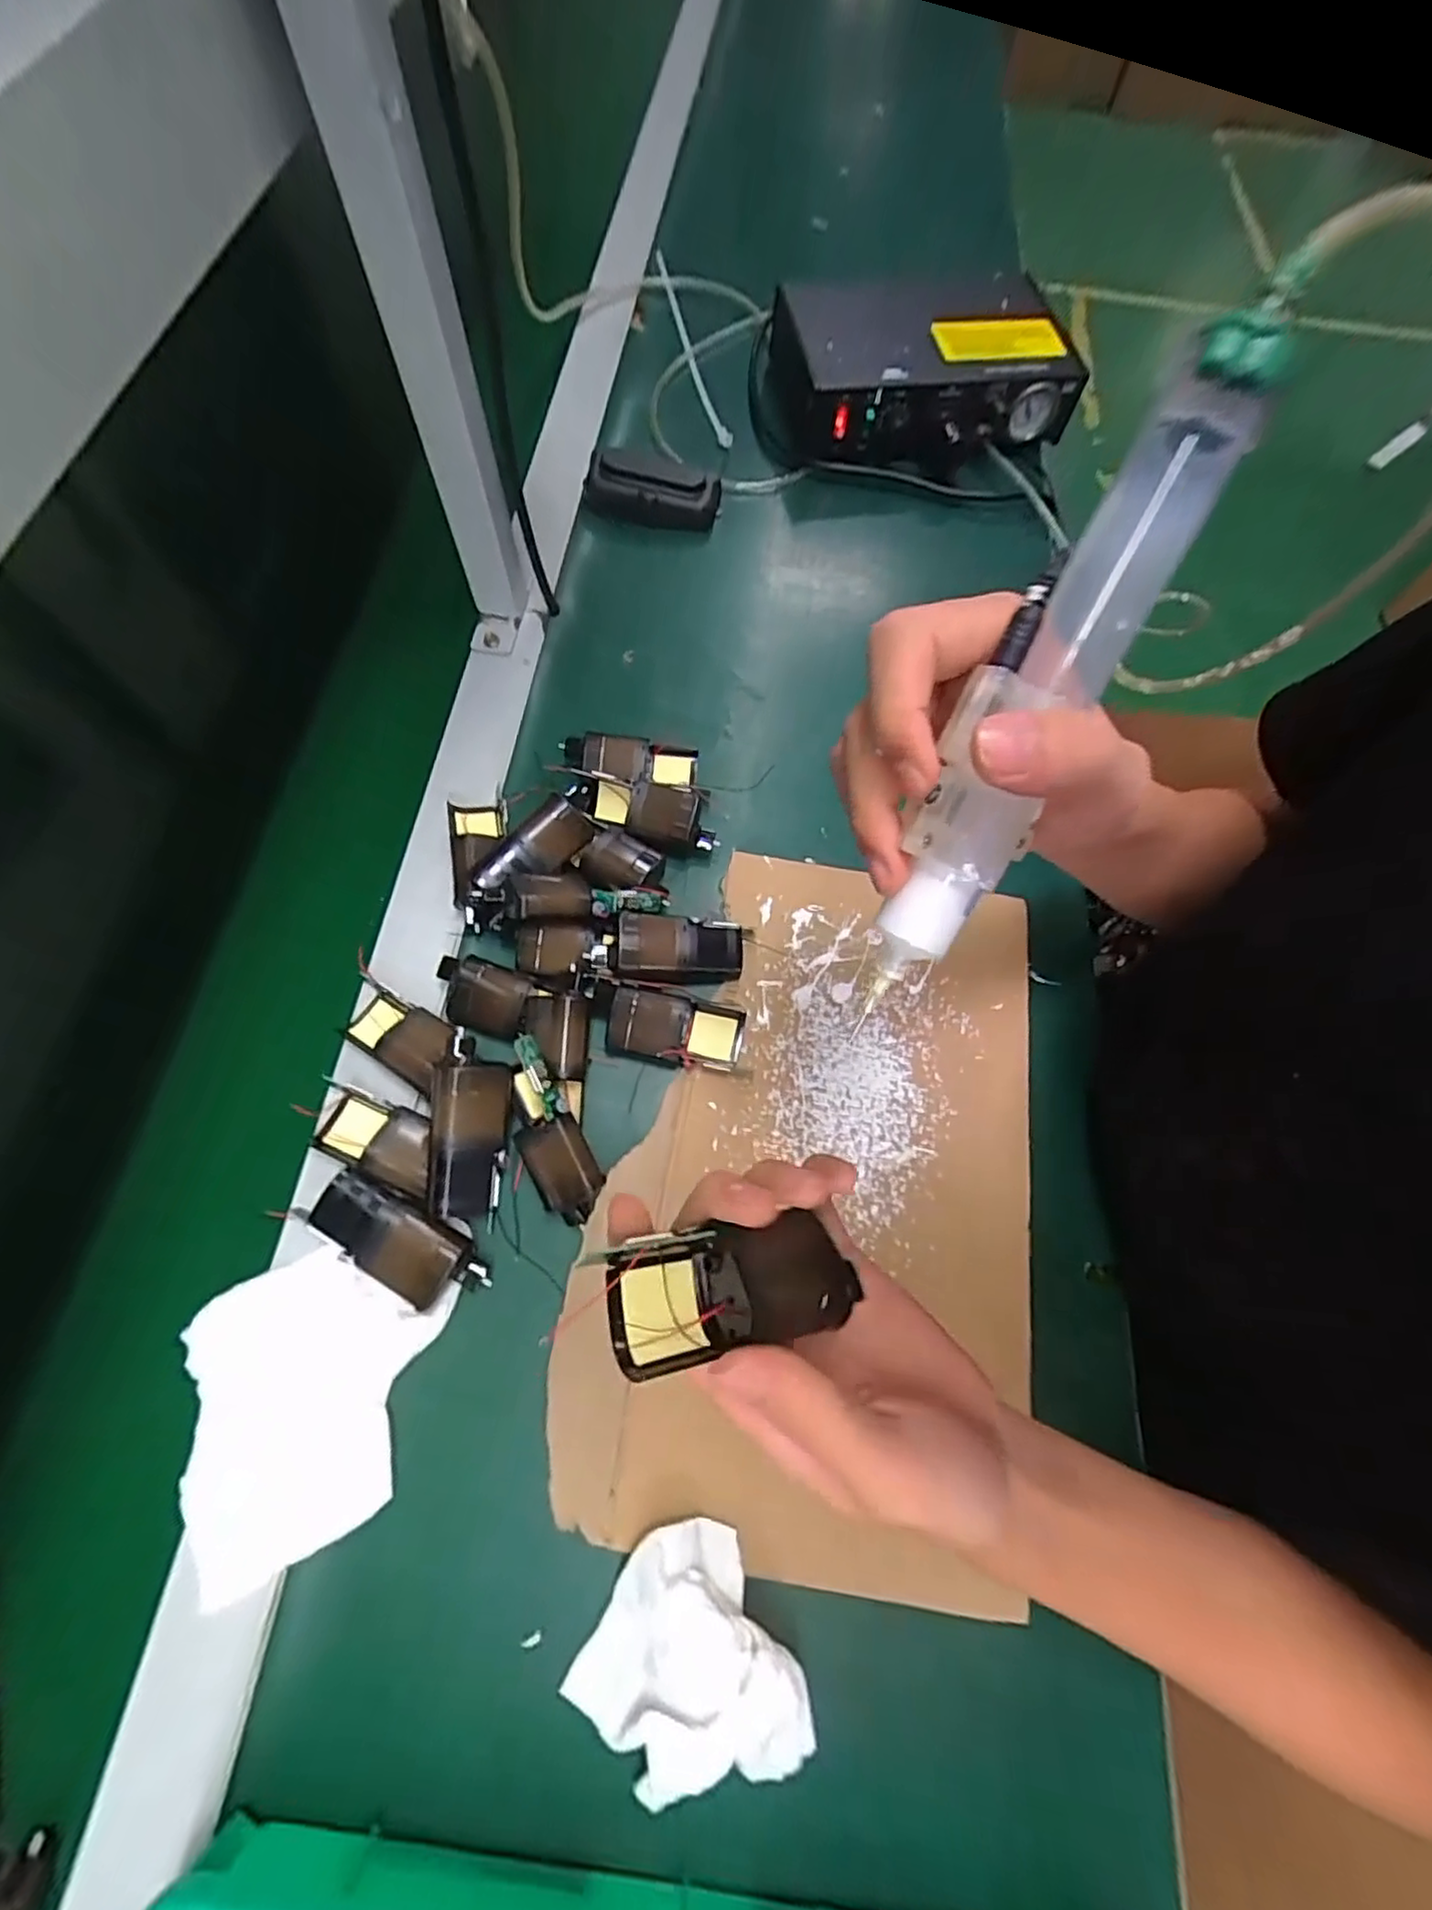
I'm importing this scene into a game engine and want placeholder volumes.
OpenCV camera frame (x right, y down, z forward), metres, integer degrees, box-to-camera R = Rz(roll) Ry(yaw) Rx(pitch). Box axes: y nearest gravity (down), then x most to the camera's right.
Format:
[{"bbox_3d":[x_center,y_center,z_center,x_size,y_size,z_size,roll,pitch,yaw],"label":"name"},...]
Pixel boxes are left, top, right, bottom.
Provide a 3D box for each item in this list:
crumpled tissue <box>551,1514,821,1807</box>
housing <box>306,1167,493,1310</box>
[{"bbox_3d":[-0.004,0.300,0.289,0.094,0.033,0.083,27,70,9],"label":"crumpled tissue"},{"bbox_3d":[-0.157,0.143,0.343,0.087,0.020,0.038,30,70,10],"label":"housing"}]

